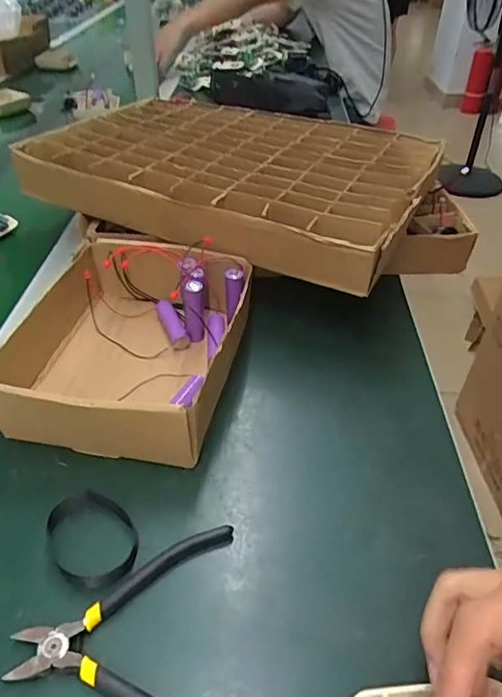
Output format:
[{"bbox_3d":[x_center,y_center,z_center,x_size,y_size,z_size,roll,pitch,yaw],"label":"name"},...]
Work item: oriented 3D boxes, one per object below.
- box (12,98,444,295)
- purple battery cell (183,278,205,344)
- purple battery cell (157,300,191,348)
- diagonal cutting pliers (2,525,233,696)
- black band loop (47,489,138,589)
[{"bbox_3d":[-0.019,-0.226,0.637,0.456,0.061,0.314,20,44,21],"label":"box"},{"bbox_3d":[-0.057,-0.037,0.511,0.020,0.069,0.019,0,41,-4],"label":"purple battery cell"},{"bbox_3d":[-0.083,-0.028,0.532,0.017,0.021,0.069,-16,44,-21],"label":"purple battery cell"},{"bbox_3d":[-0.071,0.177,0.306,0.134,0.009,0.122,-5,42,-10],"label":"diagonal cutting pliers"},{"bbox_3d":[-0.111,0.131,0.353,0.056,0.011,0.073,-24,48,-28],"label":"black band loop"}]

